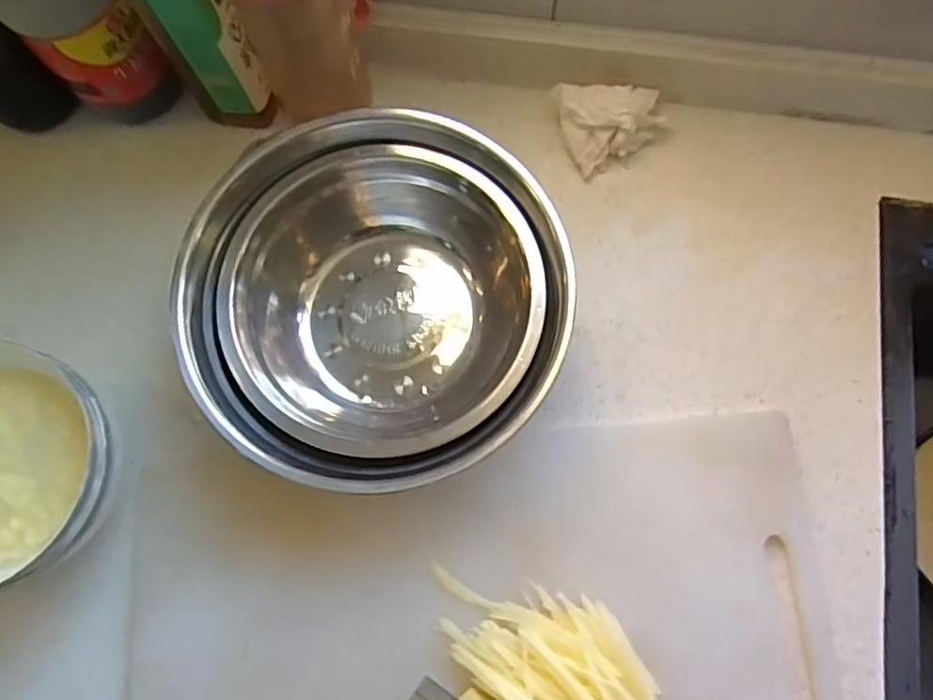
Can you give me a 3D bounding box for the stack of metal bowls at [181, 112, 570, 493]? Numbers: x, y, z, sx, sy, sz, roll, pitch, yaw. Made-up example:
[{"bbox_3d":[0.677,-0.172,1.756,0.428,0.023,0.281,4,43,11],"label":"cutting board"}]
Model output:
[{"bbox_3d":[-0.057,-0.039,0.446,0.241,0.084,0.242,-5,76,-1],"label":"stack of metal bowls"}]

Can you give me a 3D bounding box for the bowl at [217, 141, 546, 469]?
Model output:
[{"bbox_3d":[-0.054,-0.030,0.450,0.208,0.070,0.205,0,76,1],"label":"bowl"}]

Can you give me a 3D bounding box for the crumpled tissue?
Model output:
[{"bbox_3d":[0.116,-0.183,0.506,0.082,0.033,0.062,-24,77,-5],"label":"crumpled tissue"}]

